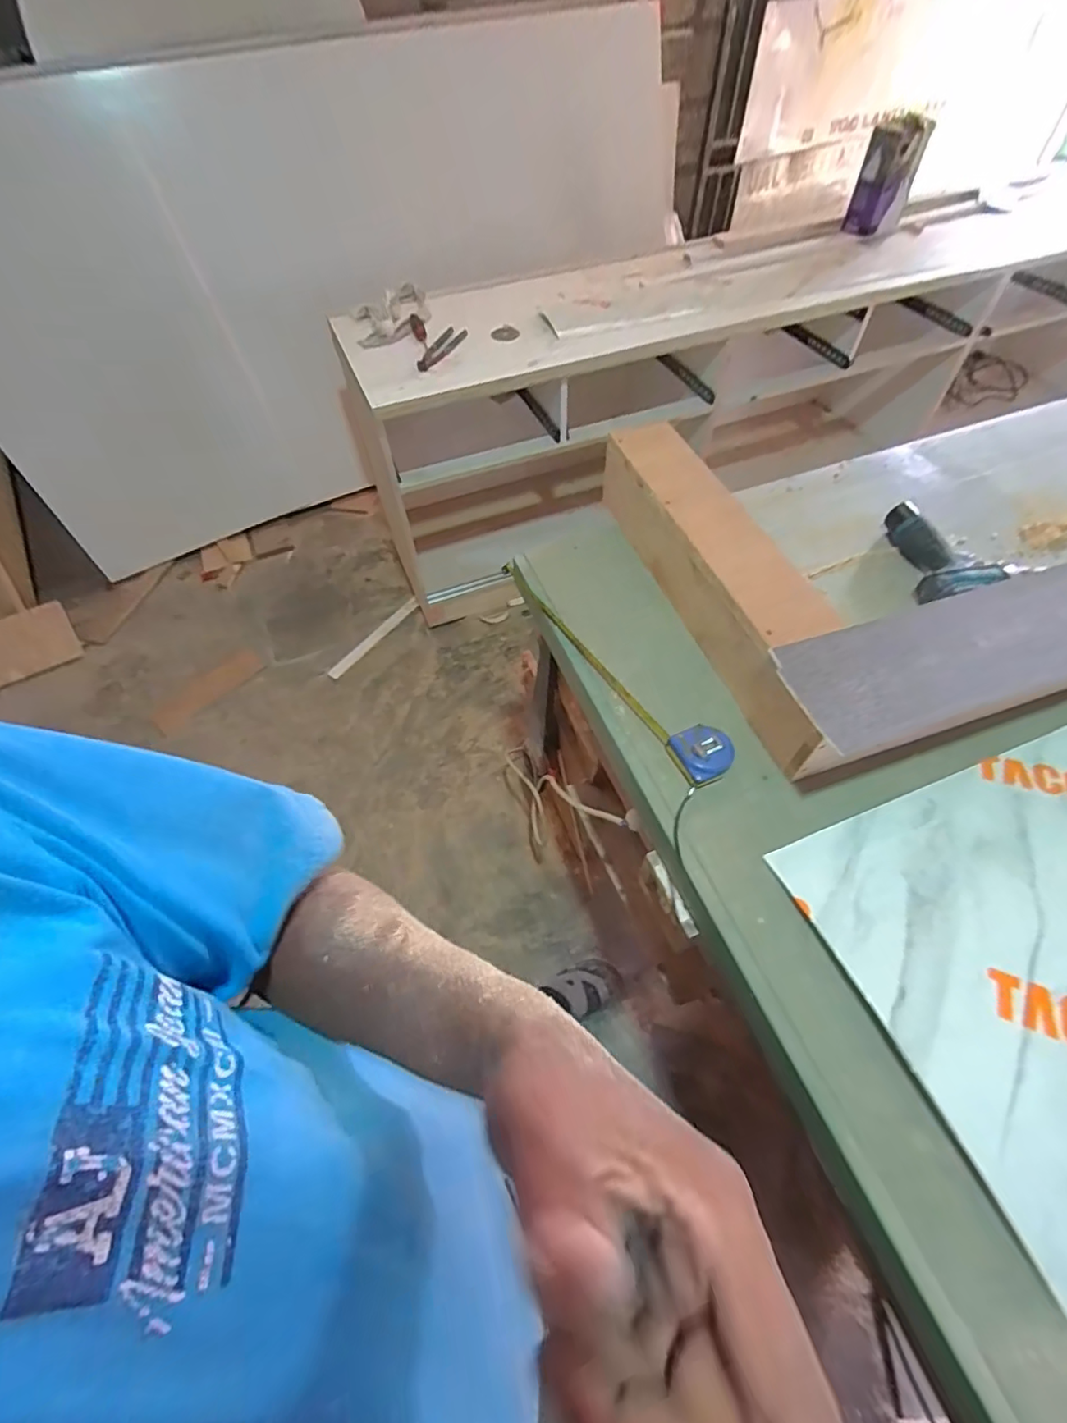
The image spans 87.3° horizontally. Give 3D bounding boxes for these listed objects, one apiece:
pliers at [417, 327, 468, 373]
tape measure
[{"bbox_3d":[-0.238,-0.964,1.477,0.073,0.023,0.226,9,57,9],"label":"pliers"},{"bbox_3d":[0.095,-0.082,0.769,0.066,0.043,0.463,-27,57,-17],"label":"tape measure"}]

